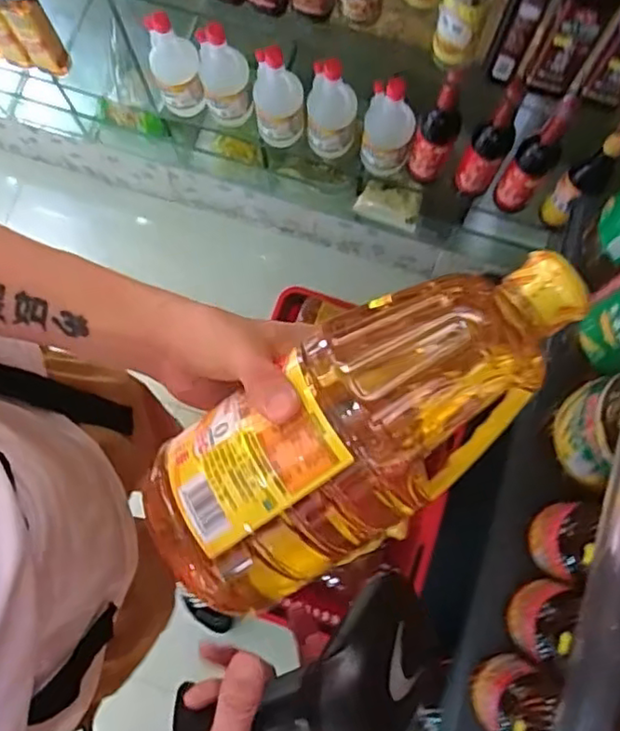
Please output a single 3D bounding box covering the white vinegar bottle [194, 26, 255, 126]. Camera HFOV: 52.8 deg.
[{"bbox_3d":[-0.156,-0.524,1.147,0.084,0.204,0.068,-14,78,-3],"label":"white vinegar bottle"}]

